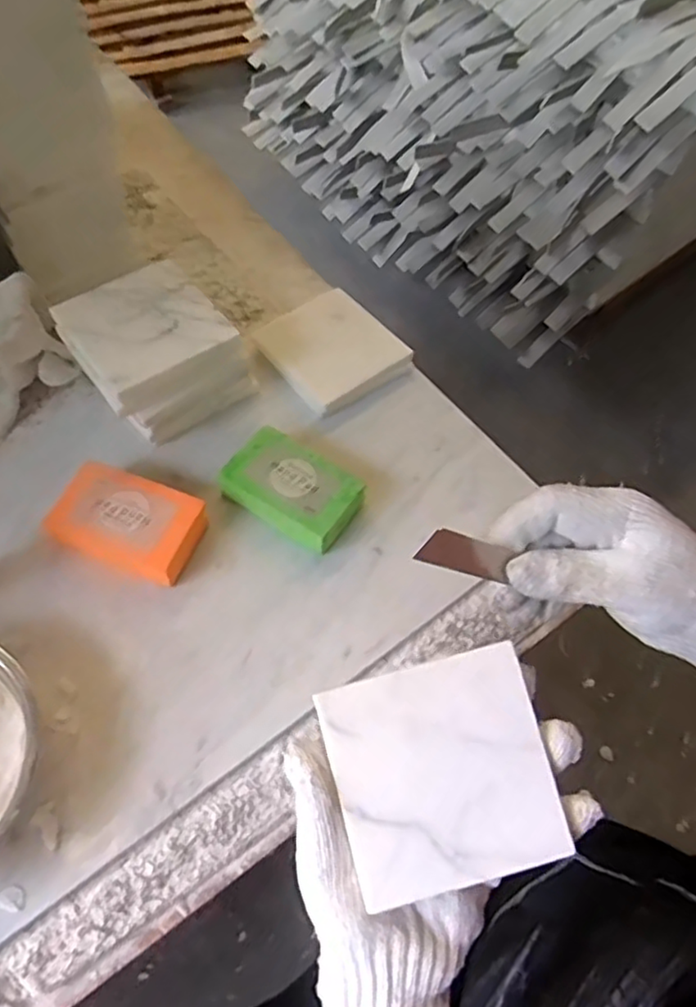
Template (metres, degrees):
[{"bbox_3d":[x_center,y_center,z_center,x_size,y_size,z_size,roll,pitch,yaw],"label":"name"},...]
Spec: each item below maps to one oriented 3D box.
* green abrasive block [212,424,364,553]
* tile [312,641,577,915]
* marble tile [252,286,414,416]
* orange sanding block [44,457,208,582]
[{"bbox_3d":[-0.041,-0.009,0.495,0.099,0.031,0.062,36,60,14],"label":"green abrasive block"},{"bbox_3d":[0.046,0.128,0.312,0.098,0.004,0.098,-15,80,-5],"label":"tile"},{"bbox_3d":[-0.012,-0.134,0.575,0.101,0.018,0.098,-37,75,-21],"label":"marble tile"},{"bbox_3d":[-0.156,0.013,0.468,0.105,0.035,0.057,23,58,6],"label":"orange sanding block"}]

